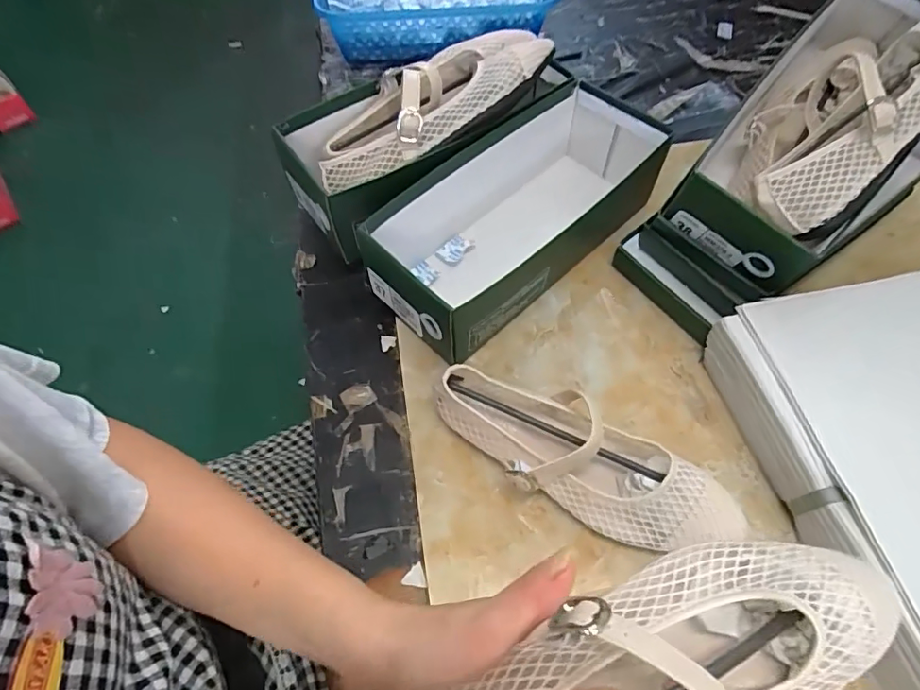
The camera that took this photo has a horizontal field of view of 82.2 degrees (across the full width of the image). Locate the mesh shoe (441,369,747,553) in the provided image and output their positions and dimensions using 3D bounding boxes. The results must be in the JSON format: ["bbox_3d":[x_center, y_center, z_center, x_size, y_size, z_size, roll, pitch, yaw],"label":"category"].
[{"bbox_3d":[0.091,0.083,0.401,0.228,0.063,0.084,21,62,14],"label":"mesh shoe"}]

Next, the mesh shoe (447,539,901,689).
[{"bbox_3d":[0.087,0.147,0.237,0.235,0.050,0.080,-15,60,-7],"label":"mesh shoe"}]

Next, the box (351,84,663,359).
[{"bbox_3d":[0.058,-0.121,0.515,0.296,0.109,0.132,-41,66,-20],"label":"box"}]

